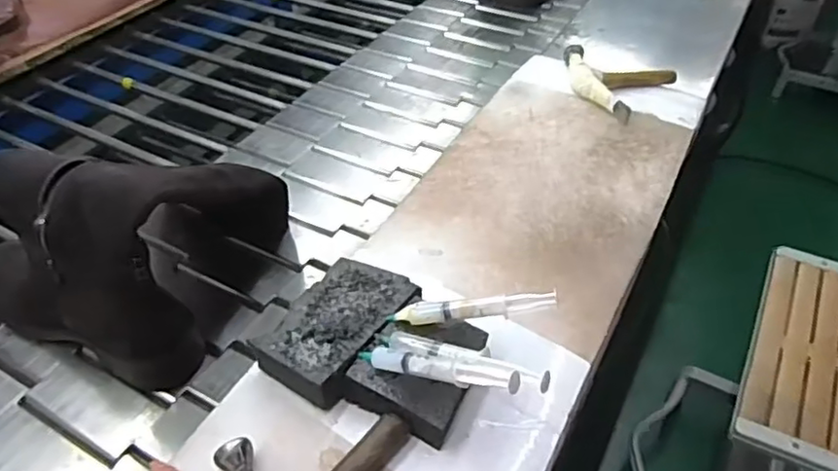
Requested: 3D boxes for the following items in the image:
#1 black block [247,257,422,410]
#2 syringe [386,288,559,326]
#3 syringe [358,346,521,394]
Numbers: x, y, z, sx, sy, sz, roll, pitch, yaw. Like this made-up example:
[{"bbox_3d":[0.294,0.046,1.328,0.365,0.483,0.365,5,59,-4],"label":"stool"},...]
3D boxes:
[{"bbox_3d":[-0.067,0.077,0.547,0.079,0.029,0.131,27,51,26],"label":"black block"},{"bbox_3d":[0.041,0.059,0.514,0.137,0.014,0.014,-9,42,14],"label":"syringe"},{"bbox_3d":[0.010,0.096,0.466,0.136,0.011,0.022,2,40,34],"label":"syringe"}]

